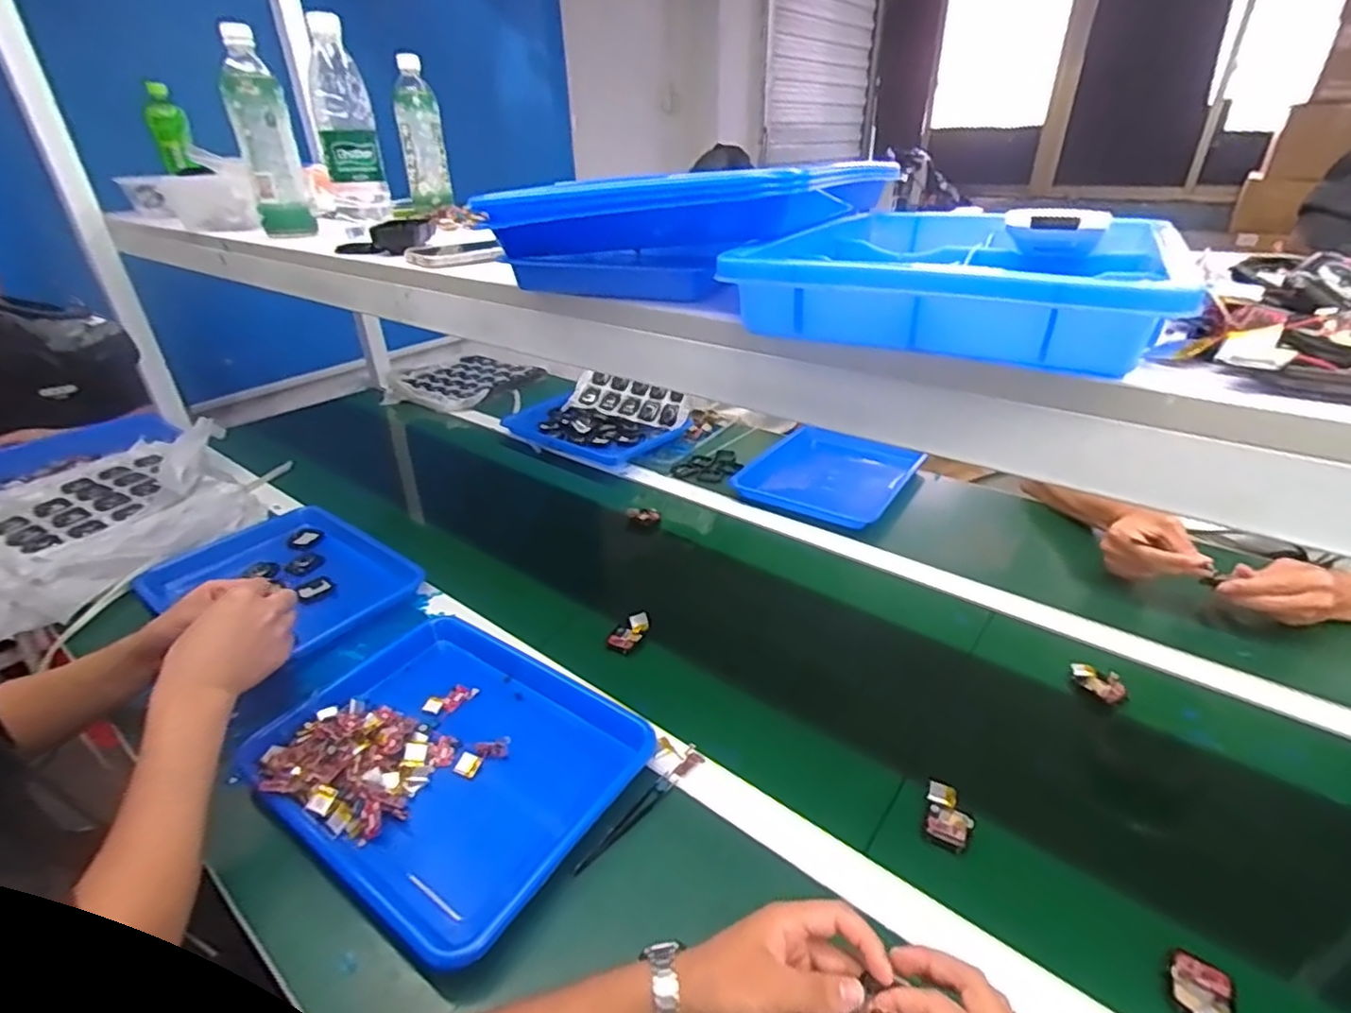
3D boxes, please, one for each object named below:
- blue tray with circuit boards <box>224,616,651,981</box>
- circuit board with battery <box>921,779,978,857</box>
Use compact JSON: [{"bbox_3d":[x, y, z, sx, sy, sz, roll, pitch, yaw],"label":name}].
[{"bbox_3d":[-0.216,0.235,0.617,0.343,0.040,0.267,17,35,30],"label":"blue tray with circuit boards"},{"bbox_3d":[0.237,0.267,0.551,0.039,0.012,0.056,11,32,21],"label":"circuit board with battery"}]

